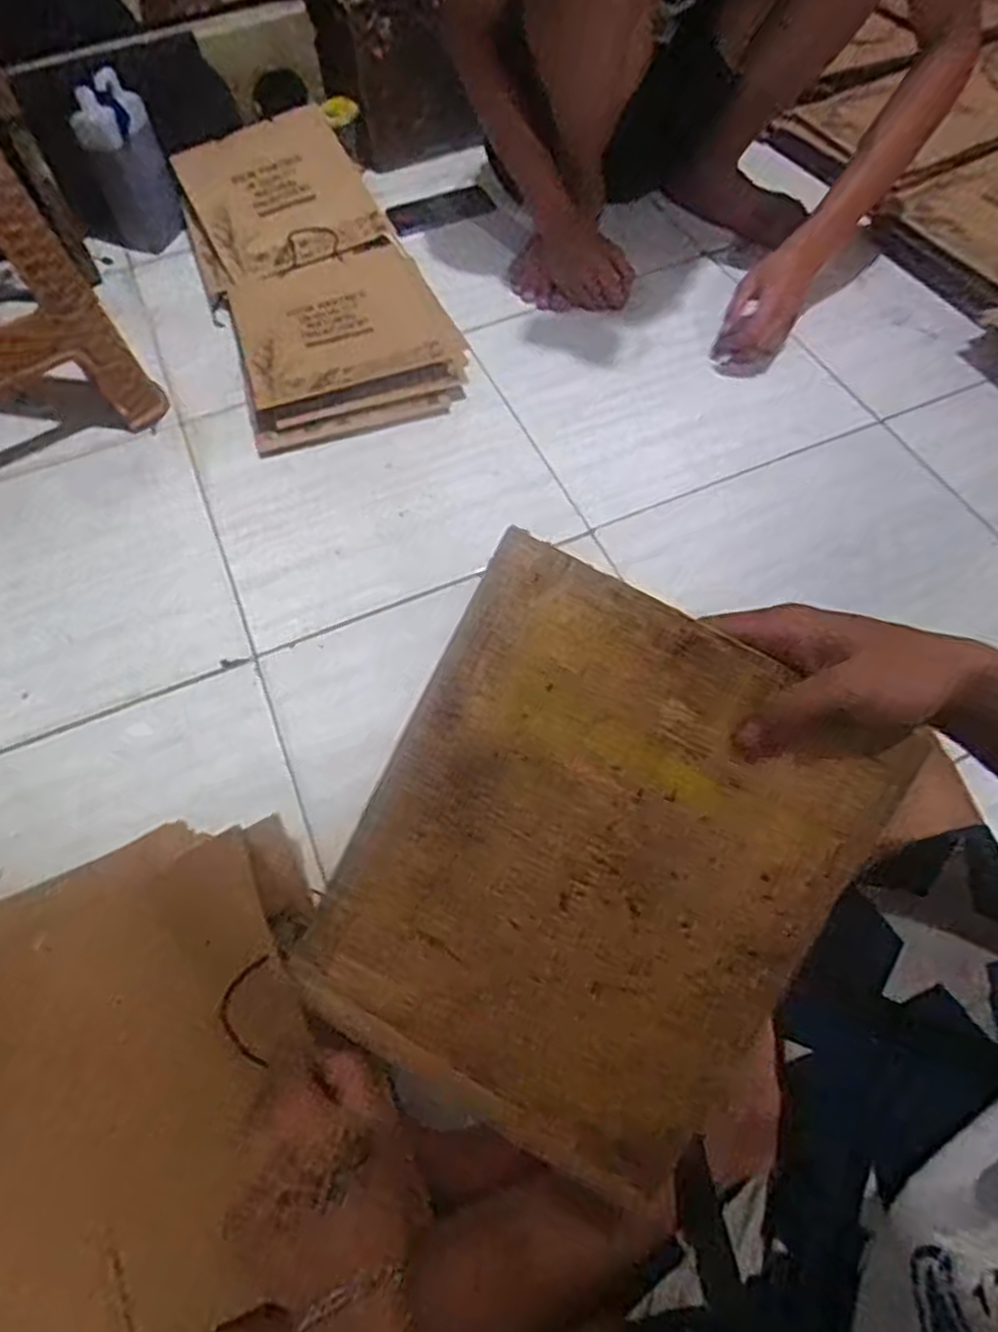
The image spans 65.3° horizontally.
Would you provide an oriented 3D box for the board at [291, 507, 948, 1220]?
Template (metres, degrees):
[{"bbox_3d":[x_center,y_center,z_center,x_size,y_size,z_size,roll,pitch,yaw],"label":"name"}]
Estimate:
[{"bbox_3d":[0.043,0.110,0.411,0.232,0.011,0.287,28,99,7],"label":"board"}]

